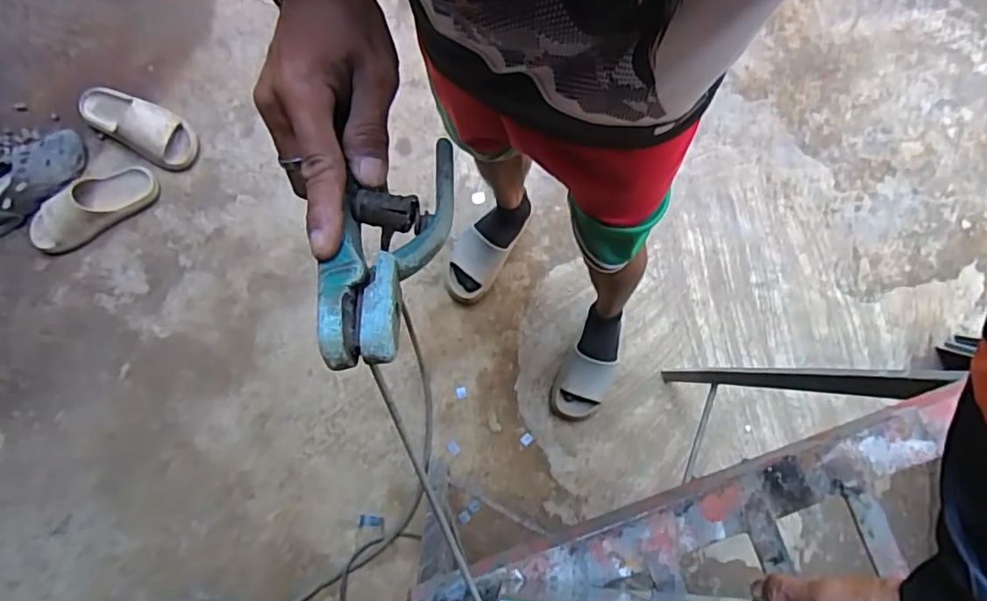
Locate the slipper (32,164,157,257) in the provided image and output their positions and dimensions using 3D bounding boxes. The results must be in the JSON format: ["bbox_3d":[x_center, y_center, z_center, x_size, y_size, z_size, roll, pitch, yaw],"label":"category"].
[{"bbox_3d":[-0.958,-0.226,1.369,0.304,0.068,0.133,-37,80,-8],"label":"slipper"}]

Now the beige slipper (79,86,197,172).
[{"bbox_3d":[-0.877,-0.437,1.411,0.322,0.070,0.123,28,79,6],"label":"beige slipper"}]

